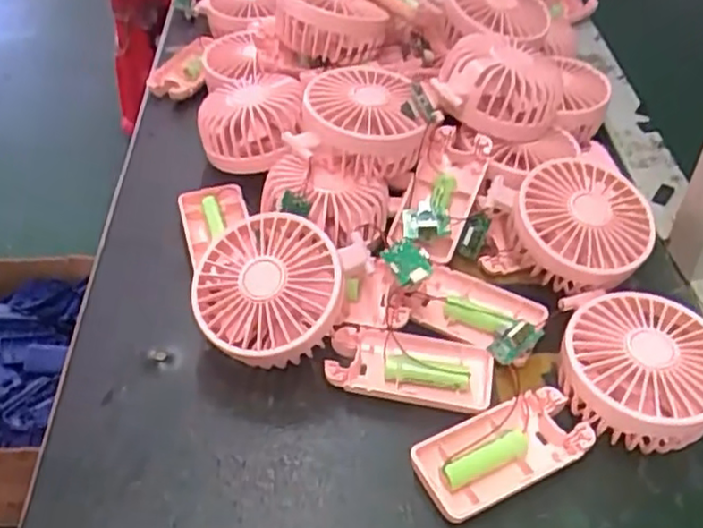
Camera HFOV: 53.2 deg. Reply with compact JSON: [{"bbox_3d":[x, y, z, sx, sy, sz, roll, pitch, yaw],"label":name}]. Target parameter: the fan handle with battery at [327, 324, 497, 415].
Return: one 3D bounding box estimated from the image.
[{"bbox_3d":[0.034,0.060,0.407,0.092,0.015,0.044,8,46,7],"label":"fan handle with battery"}]

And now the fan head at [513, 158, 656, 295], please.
[{"bbox_3d":[0.148,-0.027,0.455,0.090,0.039,0.090,4,59,-7],"label":"fan head"}]

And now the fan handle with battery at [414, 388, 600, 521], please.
[{"bbox_3d":[0.081,0.101,0.375,0.092,0.018,0.043,-19,48,-19],"label":"fan handle with battery"}]

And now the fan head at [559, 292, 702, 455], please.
[{"bbox_3d":[0.159,0.060,0.390,0.082,0.045,0.081,0,45,0],"label":"fan head"}]

